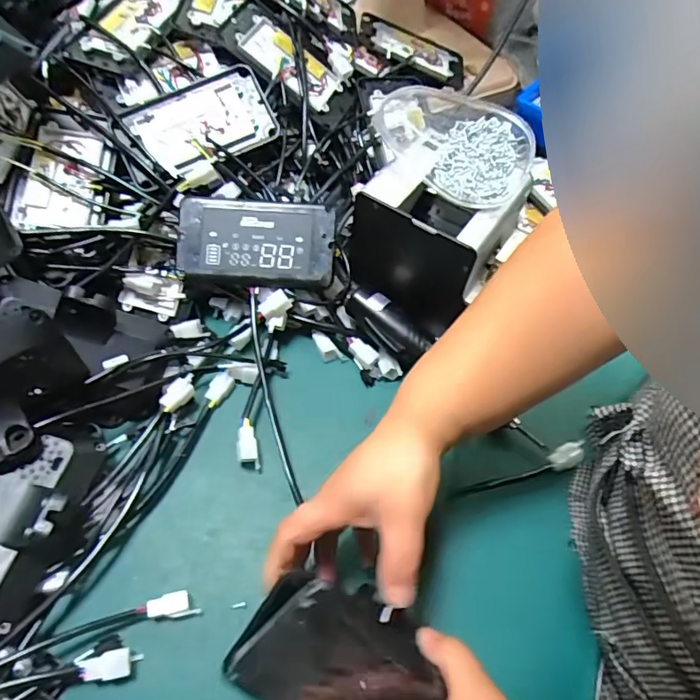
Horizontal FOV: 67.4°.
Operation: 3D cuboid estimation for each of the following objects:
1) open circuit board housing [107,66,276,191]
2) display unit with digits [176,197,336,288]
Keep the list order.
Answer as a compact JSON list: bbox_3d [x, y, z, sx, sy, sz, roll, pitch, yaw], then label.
[{"bbox_3d":[-0.160,-0.232,0.542,0.156,0.015,0.089,-24,82,-6],"label":"open circuit board housing"},{"bbox_3d":[-0.093,-0.107,0.518,0.151,0.013,0.084,4,83,0],"label":"display unit with digits"}]

